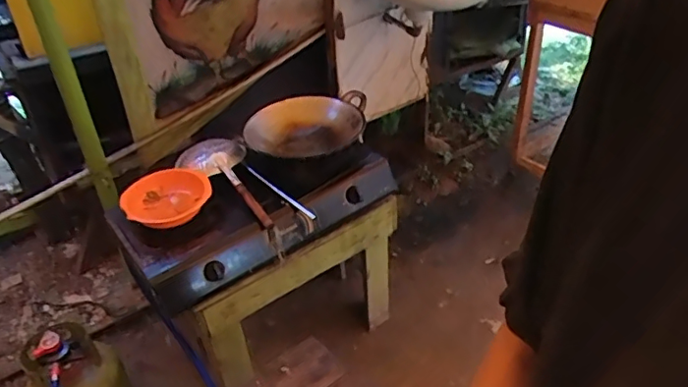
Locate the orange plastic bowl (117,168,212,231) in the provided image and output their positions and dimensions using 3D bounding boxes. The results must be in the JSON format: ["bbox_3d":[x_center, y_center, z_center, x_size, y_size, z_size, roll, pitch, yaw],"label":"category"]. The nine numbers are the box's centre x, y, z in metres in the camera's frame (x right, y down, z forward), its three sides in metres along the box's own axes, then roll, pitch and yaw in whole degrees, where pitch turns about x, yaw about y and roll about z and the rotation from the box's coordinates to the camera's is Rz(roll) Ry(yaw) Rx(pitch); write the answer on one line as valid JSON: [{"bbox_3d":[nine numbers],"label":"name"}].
[{"bbox_3d":[-0.440,0.001,1.381,0.214,0.072,0.175,-18,37,-18],"label":"orange plastic bowl"}]

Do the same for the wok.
[{"bbox_3d":[-0.101,-0.215,1.615,0.318,0.074,0.329,1,35,8],"label":"wok"}]

